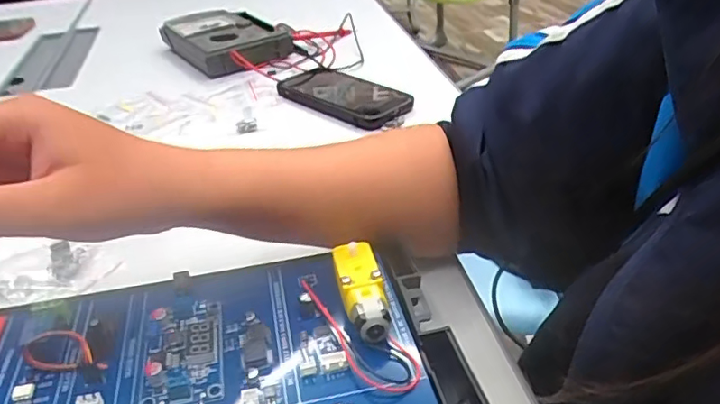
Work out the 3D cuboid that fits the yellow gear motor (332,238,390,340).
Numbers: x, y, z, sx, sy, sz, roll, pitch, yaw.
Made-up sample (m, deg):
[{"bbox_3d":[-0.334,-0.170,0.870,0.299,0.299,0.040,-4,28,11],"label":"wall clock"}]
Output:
[{"bbox_3d":[0.001,0.050,0.309,0.023,0.021,0.064,-8,35,-7],"label":"yellow gear motor"}]

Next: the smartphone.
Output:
[{"bbox_3d":[-0.015,-0.120,0.619,0.153,0.016,0.089,24,43,32],"label":"smartphone"}]

